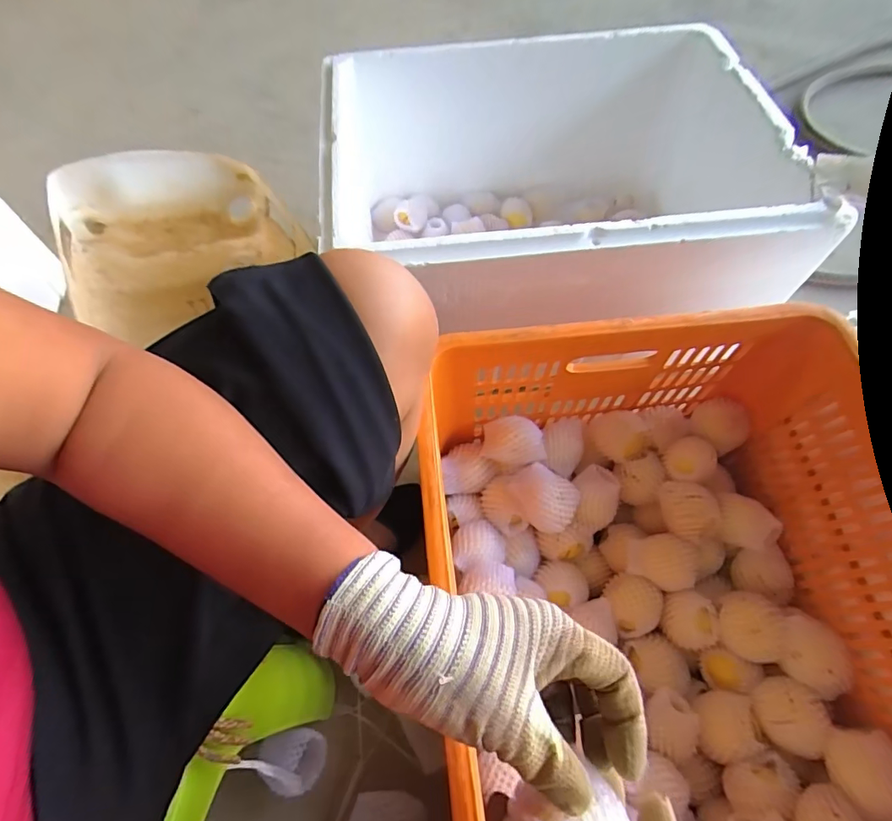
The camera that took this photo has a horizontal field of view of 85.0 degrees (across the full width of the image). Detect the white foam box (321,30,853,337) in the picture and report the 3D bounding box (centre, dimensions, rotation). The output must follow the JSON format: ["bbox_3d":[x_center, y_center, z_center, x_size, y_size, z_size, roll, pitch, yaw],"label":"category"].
[{"bbox_3d":[0.166,-0.317,0.740,0.622,0.271,0.461,-7,63,-2],"label":"white foam box"}]

